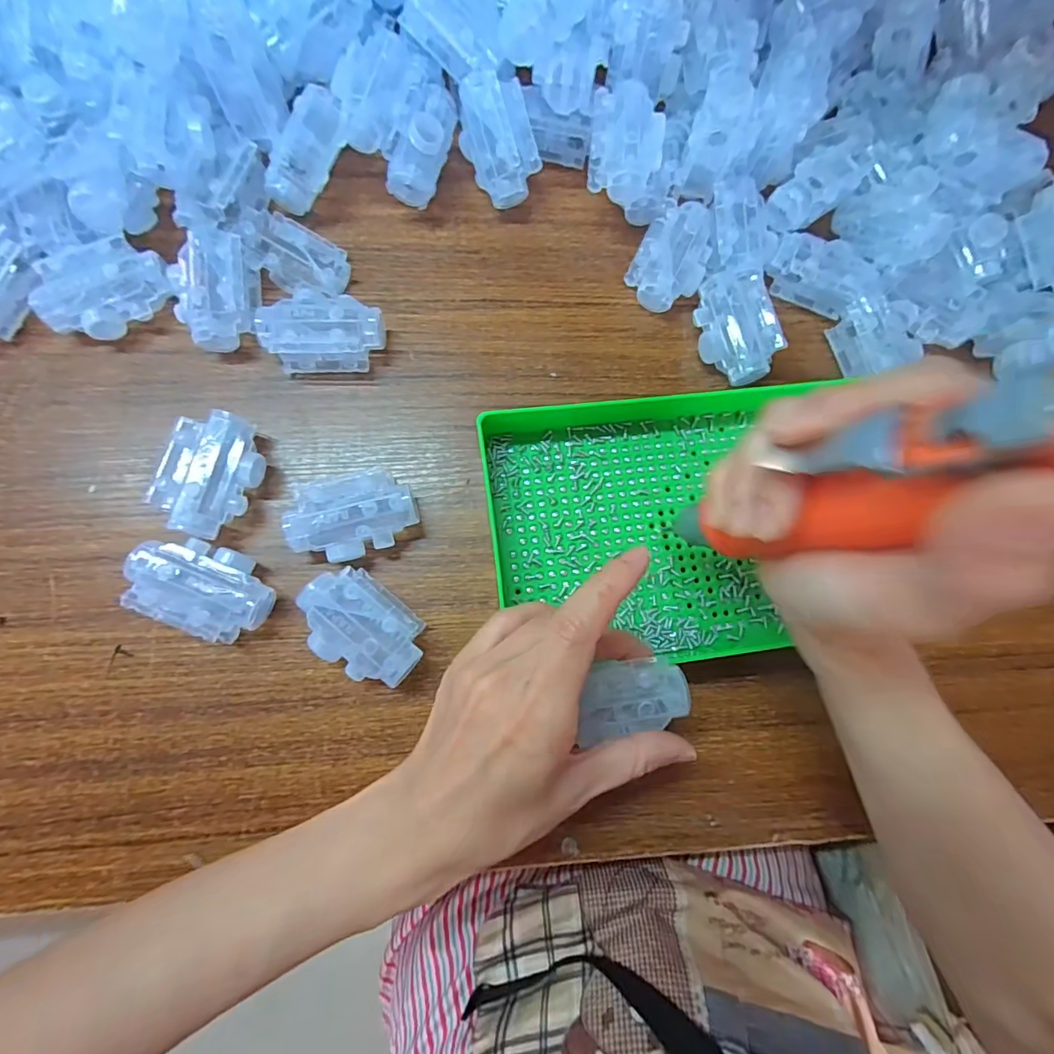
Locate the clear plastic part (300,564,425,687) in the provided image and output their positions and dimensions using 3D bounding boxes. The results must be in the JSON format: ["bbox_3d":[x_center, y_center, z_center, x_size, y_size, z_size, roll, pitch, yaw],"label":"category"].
[{"bbox_3d":[-0.089,0.054,0.269,0.068,0.024,0.046,42,79,3],"label":"clear plastic part"}]

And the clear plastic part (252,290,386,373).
[{"bbox_3d":[-0.122,-0.119,0.296,0.068,0.029,0.045,-1,80,-5],"label":"clear plastic part"}]

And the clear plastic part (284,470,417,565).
[{"bbox_3d":[-0.098,-0.006,0.284,0.068,0.033,0.044,-15,82,-7],"label":"clear plastic part"}]

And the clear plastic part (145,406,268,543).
[{"bbox_3d":[-0.174,-0.029,0.278,0.040,0.035,0.067,19,79,-1],"label":"clear plastic part"}]

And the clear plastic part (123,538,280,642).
[{"bbox_3d":[-0.174,0.032,0.263,0.067,0.028,0.045,21,79,-1],"label":"clear plastic part"}]

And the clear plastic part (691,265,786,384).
[{"bbox_3d":[0.135,-0.130,0.322,0.045,0.030,0.075,-8,81,-6],"label":"clear plastic part"}]

